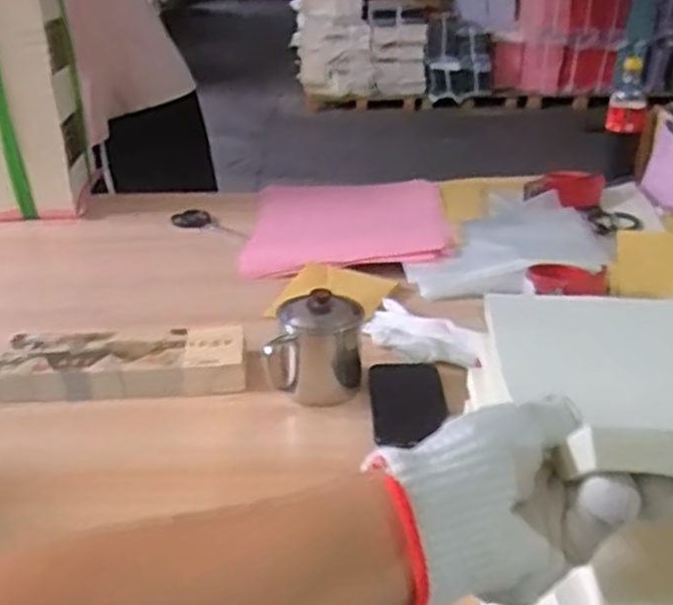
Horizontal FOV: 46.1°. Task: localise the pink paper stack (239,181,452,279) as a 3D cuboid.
[{"bbox_3d":[0.016,-0.147,1.325,0.320,0.025,0.446,0,25,0],"label":"pink paper stack"}]

